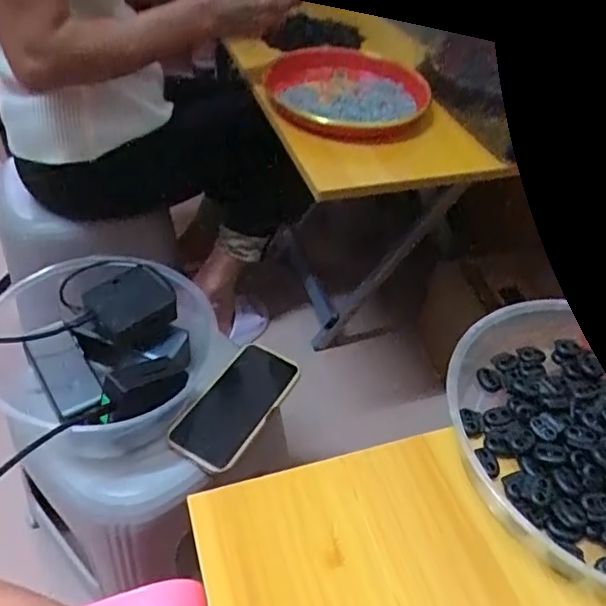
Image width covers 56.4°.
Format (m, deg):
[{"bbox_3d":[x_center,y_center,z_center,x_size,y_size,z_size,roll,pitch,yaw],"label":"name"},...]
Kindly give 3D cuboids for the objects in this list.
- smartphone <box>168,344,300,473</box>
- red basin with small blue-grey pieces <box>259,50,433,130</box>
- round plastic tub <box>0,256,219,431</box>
[{"bbox_3d":[-0.074,0.112,0.638,0.076,0.018,0.160,26,48,19],"label":"smartphone"},{"bbox_3d":[0.067,-0.294,0.791,0.222,0.048,0.202,3,45,-3],"label":"red basin with small blue-grey pieces"},{"bbox_3d":[-0.218,0.048,0.624,0.251,0.091,0.214,23,47,16],"label":"round plastic tub"}]

